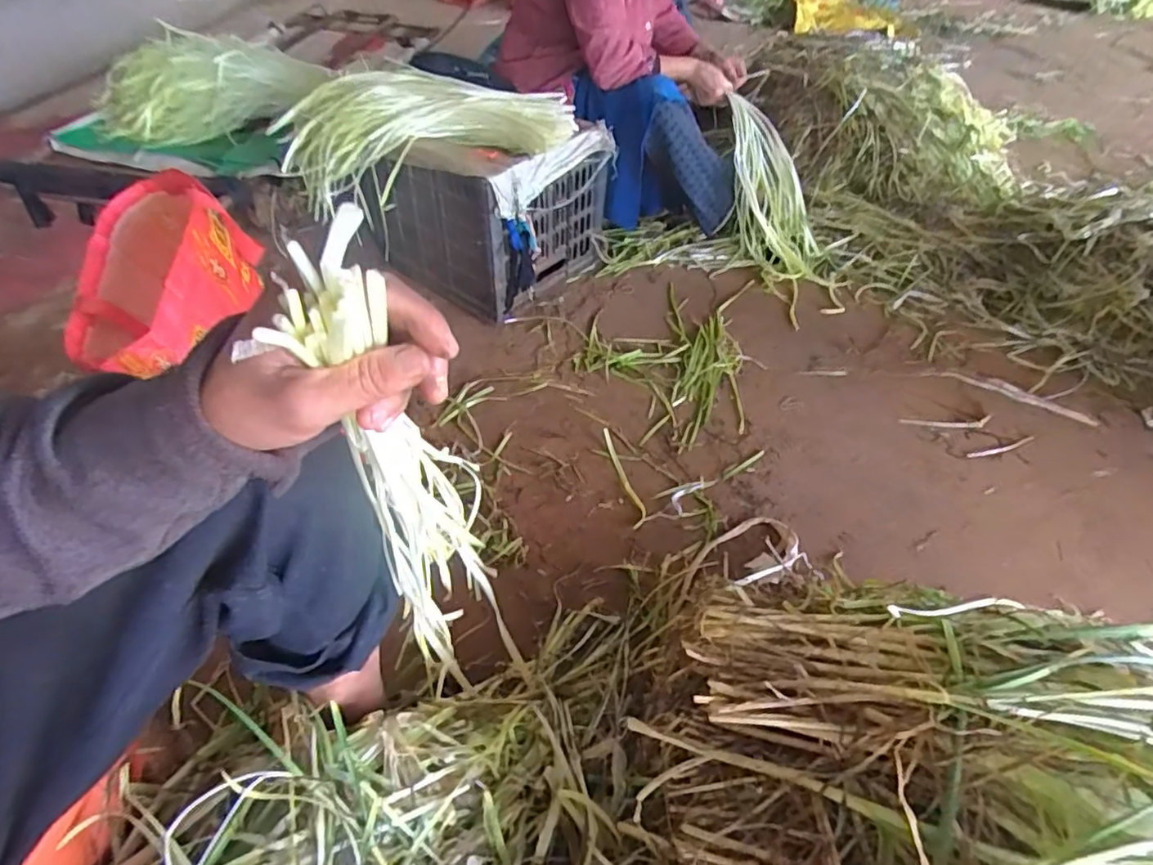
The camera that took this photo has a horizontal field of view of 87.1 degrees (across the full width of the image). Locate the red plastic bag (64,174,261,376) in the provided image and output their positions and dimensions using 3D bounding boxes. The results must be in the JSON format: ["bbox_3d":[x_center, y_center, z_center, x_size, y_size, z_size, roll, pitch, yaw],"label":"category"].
[{"bbox_3d":[-0.490,-0.185,0.726,0.163,0.121,0.282,-11,50,-12],"label":"red plastic bag"}]

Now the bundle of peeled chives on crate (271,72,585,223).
[{"bbox_3d":[-0.280,-0.530,1.075,0.539,0.180,0.154,-5,48,8],"label":"bundle of peeled chives on crate"}]

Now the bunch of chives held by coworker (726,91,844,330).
[{"bbox_3d":[0.433,-0.484,1.314,0.159,0.107,0.512,-12,84,-14],"label":"bunch of chives held by coworker"}]

